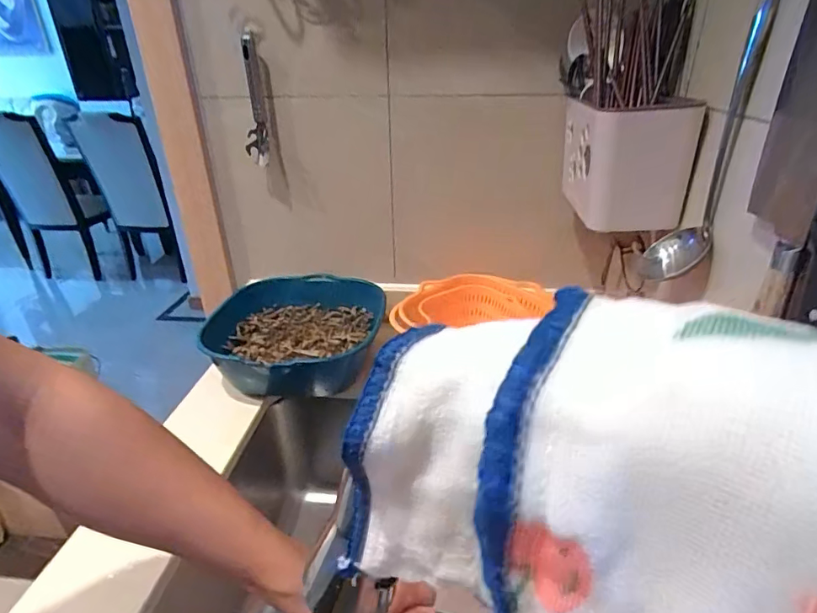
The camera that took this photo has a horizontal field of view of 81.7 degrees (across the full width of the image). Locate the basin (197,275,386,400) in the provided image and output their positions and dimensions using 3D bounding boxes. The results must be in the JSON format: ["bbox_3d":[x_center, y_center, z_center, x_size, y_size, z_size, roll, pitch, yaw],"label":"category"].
[{"bbox_3d":[-0.158,0.036,0.682,0.215,0.090,0.230,-1,28,0],"label":"basin"}]

